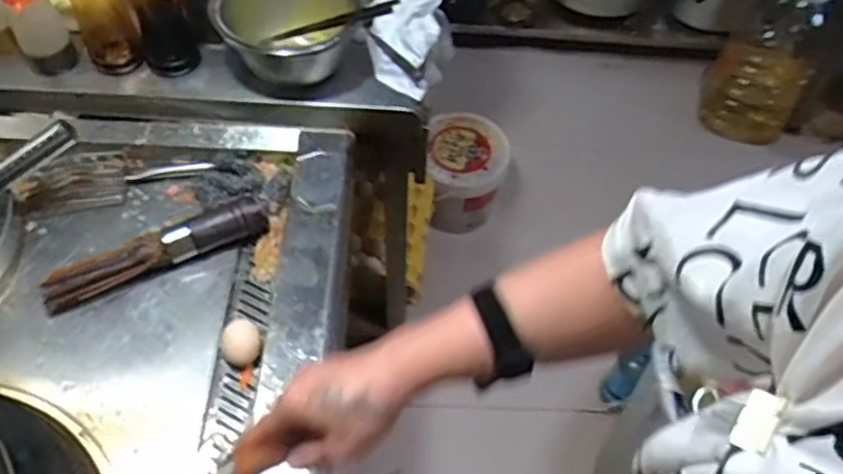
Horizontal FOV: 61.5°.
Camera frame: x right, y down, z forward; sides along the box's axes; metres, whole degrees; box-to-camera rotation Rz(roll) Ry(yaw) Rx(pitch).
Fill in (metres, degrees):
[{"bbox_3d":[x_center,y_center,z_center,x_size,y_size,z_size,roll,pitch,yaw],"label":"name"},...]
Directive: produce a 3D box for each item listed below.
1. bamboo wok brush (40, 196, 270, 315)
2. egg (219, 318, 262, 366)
[{"bbox_3d":[-0.320,0.016,0.861,0.273,0.045,0.044,-23,59,-18],"label":"bamboo wok brush"},{"bbox_3d":[-0.205,0.122,0.810,0.046,0.039,0.042,36,61,20],"label":"egg"}]

